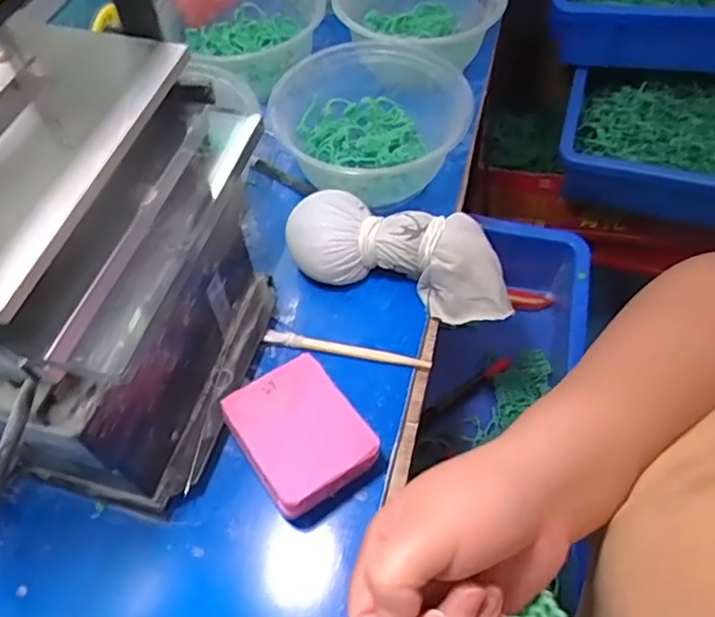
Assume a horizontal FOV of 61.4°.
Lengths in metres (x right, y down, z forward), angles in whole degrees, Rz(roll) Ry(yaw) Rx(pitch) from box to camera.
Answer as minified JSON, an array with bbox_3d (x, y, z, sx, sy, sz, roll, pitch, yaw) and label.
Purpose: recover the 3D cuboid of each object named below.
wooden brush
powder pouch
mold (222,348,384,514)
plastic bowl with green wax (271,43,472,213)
[{"bbox_3d":[-0.006,0.025,0.367,0.101,0.007,0.009,9,58,8],"label":"wooden brush"},{"bbox_3d":[0.028,-0.036,0.382,0.144,0.046,0.055,11,58,9],"label":"powder pouch"},{"bbox_3d":[-0.029,0.068,0.326,0.064,0.032,0.071,-33,62,-18],"label":"mold"},{"bbox_3d":[0.008,-0.130,0.428,0.129,0.053,0.123,-1,57,1],"label":"plastic bowl with green wax"}]

